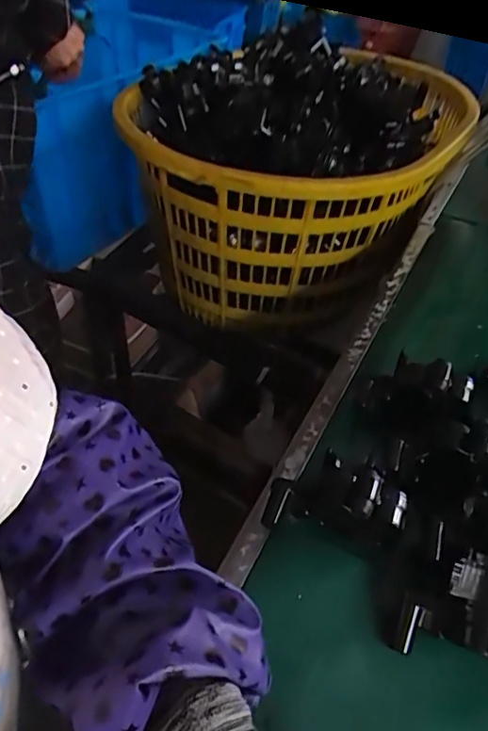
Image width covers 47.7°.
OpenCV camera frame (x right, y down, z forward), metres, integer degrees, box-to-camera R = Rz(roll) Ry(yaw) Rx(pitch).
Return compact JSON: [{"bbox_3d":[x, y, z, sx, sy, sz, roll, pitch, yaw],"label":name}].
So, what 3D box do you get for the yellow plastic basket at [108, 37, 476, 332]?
[{"bbox_3d":[0.072,-0.294,0.863,0.437,0.300,0.447,2,44,-2],"label":"yellow plastic basket"}]

